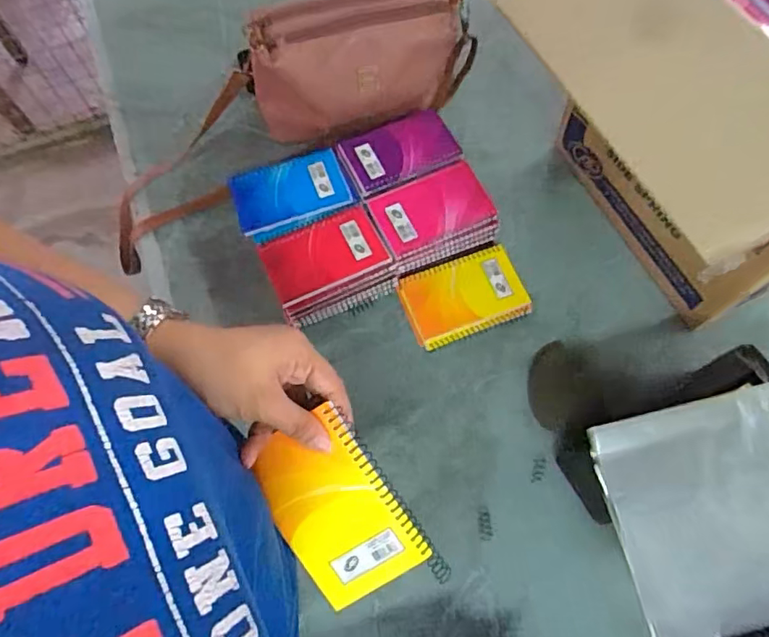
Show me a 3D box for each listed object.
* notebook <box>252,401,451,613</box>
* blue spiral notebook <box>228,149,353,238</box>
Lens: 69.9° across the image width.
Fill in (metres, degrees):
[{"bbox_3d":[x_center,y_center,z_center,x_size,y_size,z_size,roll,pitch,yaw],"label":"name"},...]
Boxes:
[{"bbox_3d":[-0.030,0.137,0.380,0.083,0.008,0.137,-32,95,7],"label":"notebook"},{"bbox_3d":[-0.112,-0.150,0.651,0.132,0.011,0.087,-17,69,-5],"label":"blue spiral notebook"}]

